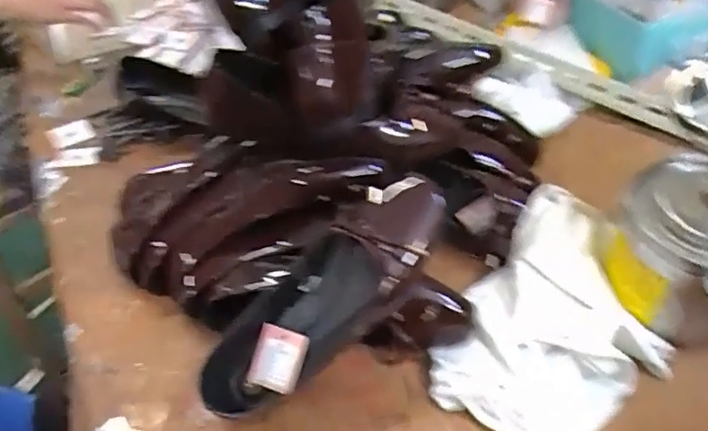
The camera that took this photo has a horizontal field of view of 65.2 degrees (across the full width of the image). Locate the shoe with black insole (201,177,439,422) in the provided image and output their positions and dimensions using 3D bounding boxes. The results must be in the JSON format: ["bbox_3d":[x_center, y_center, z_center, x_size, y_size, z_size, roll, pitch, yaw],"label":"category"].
[{"bbox_3d":[-0.023,0.075,0.458,0.266,0.069,0.080,-45,52,5],"label":"shoe with black insole"}]

